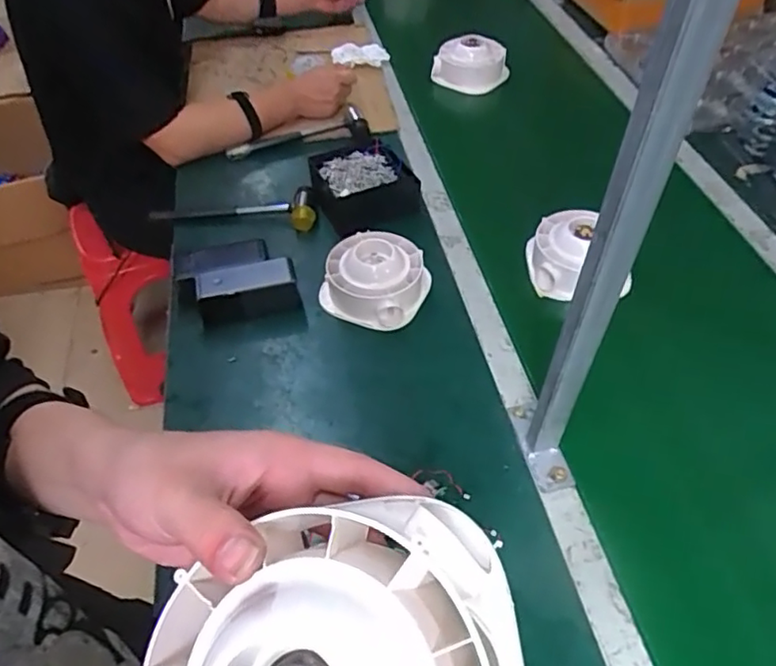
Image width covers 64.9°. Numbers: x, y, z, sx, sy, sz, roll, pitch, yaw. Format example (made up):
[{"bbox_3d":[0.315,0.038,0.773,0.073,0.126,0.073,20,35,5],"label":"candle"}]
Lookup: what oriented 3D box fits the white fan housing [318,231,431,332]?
[{"bbox_3d":[-0.018,-0.076,0.835,0.128,0.078,0.125,-2,49,3],"label":"white fan housing"}]

